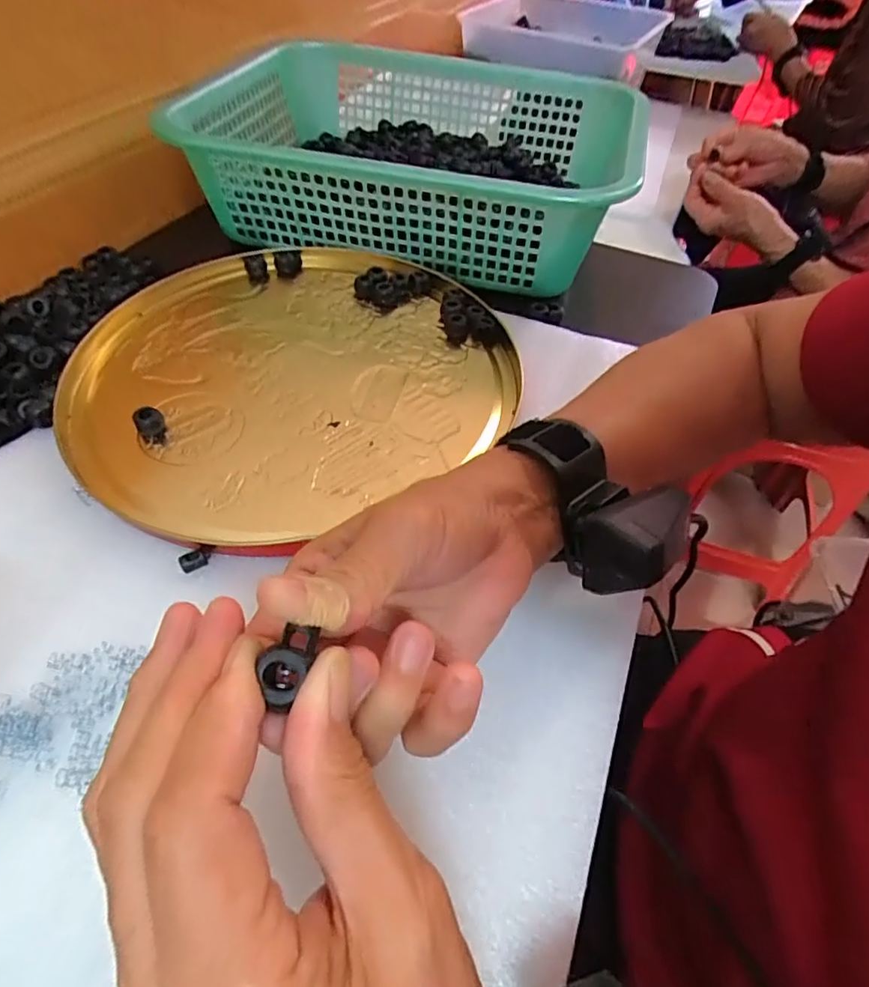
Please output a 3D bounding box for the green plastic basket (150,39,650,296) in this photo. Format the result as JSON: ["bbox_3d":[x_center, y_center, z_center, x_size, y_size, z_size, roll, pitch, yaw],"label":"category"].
[{"bbox_3d":[-0.012,-0.324,0.519,0.354,0.090,0.317,13,51,7],"label":"green plastic basket"}]

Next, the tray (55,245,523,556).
[{"bbox_3d":[-0.101,-0.097,0.385,0.285,0.012,0.275,-31,59,-26],"label":"tray"}]

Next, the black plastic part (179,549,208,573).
[{"bbox_3d":[-0.124,0.034,0.285,0.013,0.007,0.008,-25,56,-23],"label":"black plastic part"}]

